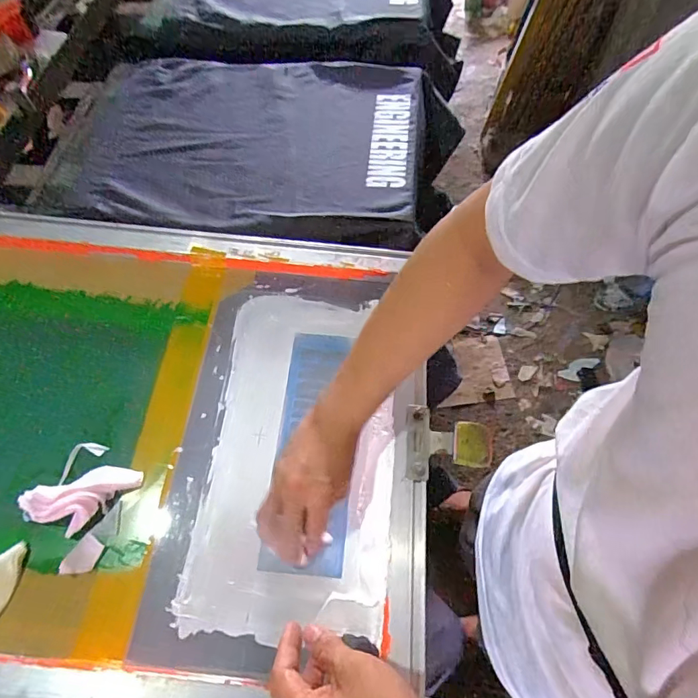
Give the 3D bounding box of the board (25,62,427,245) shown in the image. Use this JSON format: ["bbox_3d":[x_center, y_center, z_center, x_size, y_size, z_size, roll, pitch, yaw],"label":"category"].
[{"bbox_3d":[-0.185,-0.364,0.810,0.630,0.041,0.432,6,61,5],"label":"board"}]

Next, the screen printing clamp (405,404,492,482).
[{"bbox_3d":[0.107,0.101,0.504,0.088,0.026,0.079,3,61,3],"label":"screen printing clamp"}]

